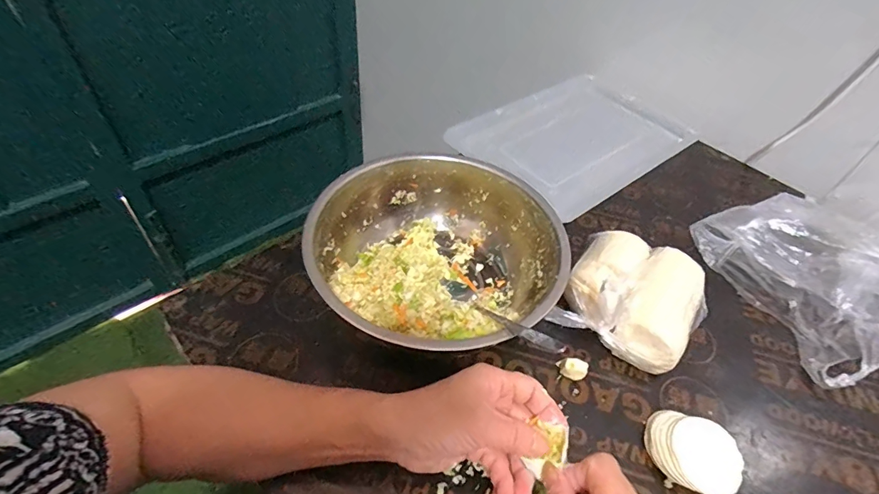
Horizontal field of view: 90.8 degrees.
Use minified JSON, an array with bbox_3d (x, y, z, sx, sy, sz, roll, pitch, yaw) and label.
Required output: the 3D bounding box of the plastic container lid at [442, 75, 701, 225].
[{"bbox_3d":[0.220,-0.177,0.693,0.344,0.023,0.240,-28,56,-28],"label":"plastic container lid"}]

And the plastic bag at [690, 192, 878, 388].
[{"bbox_3d":[0.503,-0.003,0.485,0.296,0.156,0.211,-9,49,-14],"label":"plastic bag"}]

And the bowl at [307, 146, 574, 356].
[{"bbox_3d":[-0.003,0.010,0.453,0.244,0.083,0.235,3,48,-3],"label":"bowl"}]

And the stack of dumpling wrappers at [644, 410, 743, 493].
[{"bbox_3d":[0.218,0.178,0.374,0.071,0.028,0.058,27,51,18],"label":"stack of dumpling wrappers"}]

